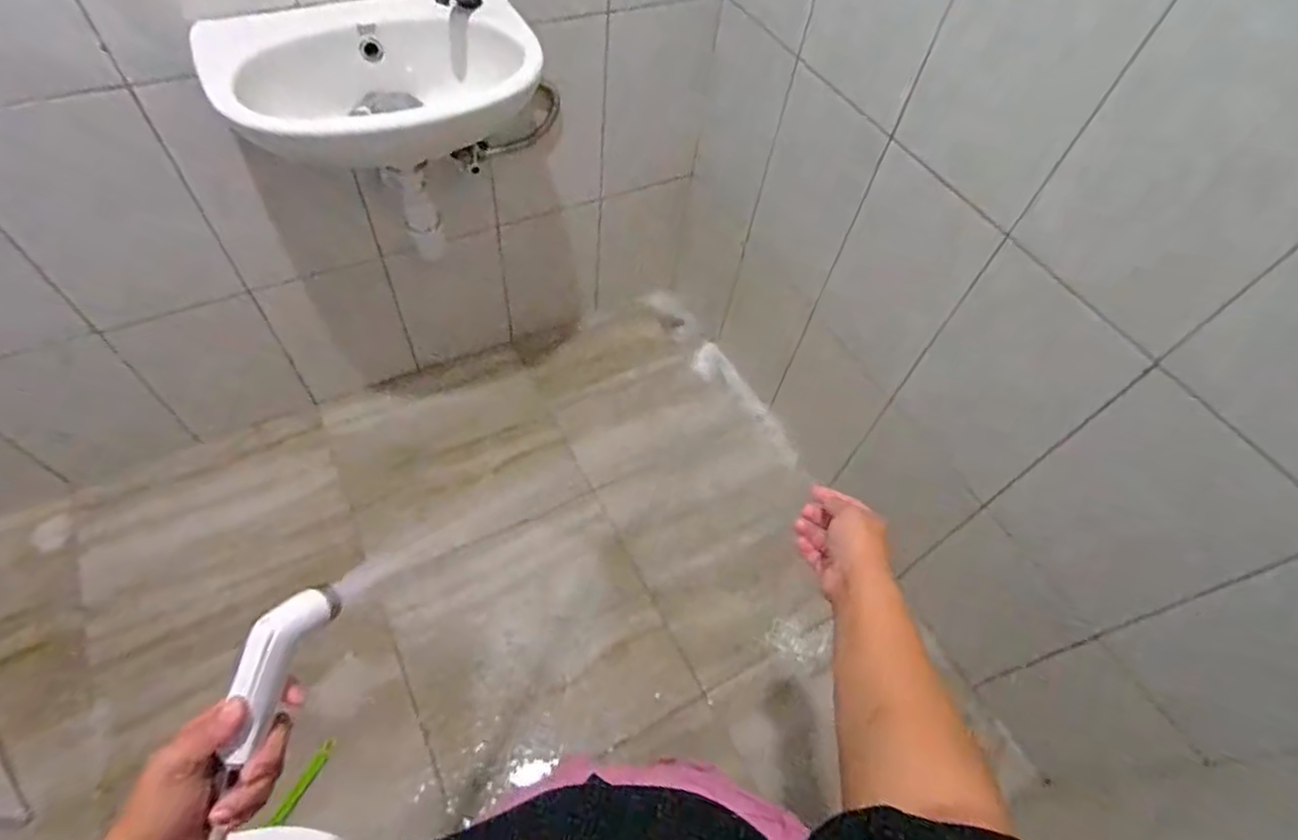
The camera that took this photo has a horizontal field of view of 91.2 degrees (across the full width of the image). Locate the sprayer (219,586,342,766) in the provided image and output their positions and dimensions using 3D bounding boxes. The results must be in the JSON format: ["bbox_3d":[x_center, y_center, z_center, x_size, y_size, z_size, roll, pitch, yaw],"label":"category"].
[{"bbox_3d":[-0.248,0.163,0.418,0.024,0.041,0.112,18,66,8],"label":"sprayer"}]

